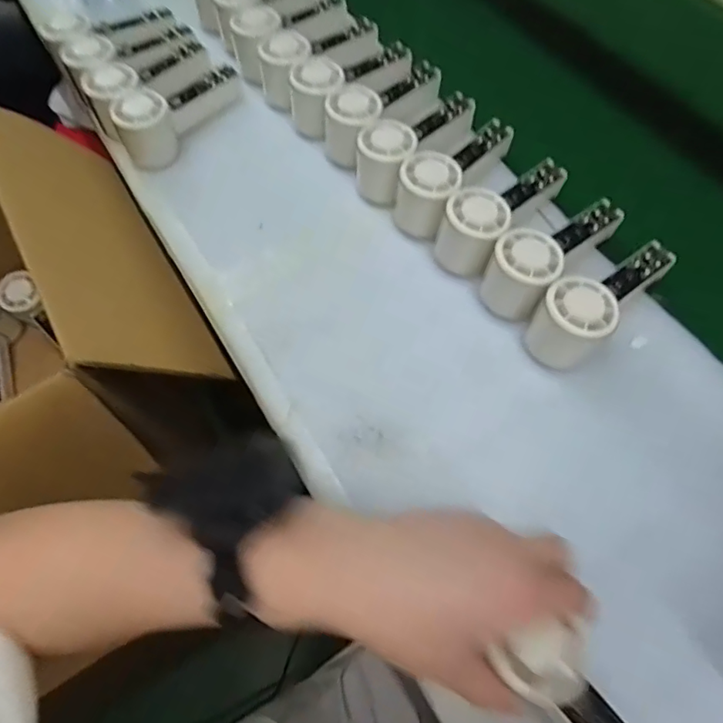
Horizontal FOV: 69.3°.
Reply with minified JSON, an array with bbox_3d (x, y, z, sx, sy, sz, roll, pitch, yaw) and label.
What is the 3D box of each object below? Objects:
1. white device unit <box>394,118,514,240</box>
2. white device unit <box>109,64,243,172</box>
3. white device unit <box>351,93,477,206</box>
[{"bbox_3d":[0.092,-0.187,0.510,0.056,0.063,0.158,33,71,16],"label":"white device unit"},{"bbox_3d":[-0.202,-0.280,0.569,0.064,0.050,0.148,30,70,15],"label":"white device unit"},{"bbox_3d":[0.059,-0.225,0.529,0.063,0.062,0.152,34,71,16],"label":"white device unit"}]

